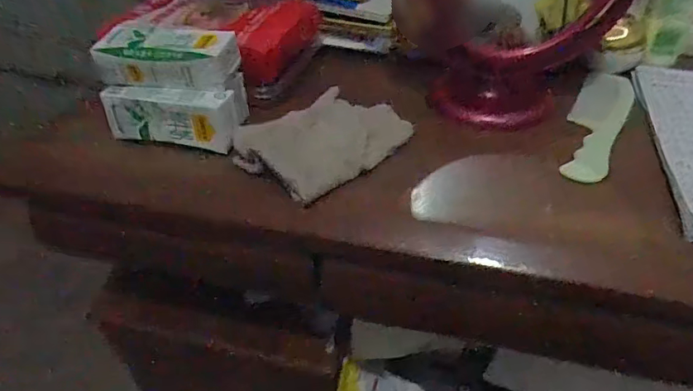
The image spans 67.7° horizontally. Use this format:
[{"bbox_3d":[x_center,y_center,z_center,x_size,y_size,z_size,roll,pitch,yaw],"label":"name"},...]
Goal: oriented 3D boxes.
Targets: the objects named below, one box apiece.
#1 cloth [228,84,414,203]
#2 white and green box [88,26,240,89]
[{"bbox_3d":[-0.020,-0.056,0.461,0.101,0.038,0.149,29,48,33],"label":"cloth"},{"bbox_3d":[-0.160,-0.128,0.469,0.119,0.039,0.052,6,40,11],"label":"white and green box"}]

